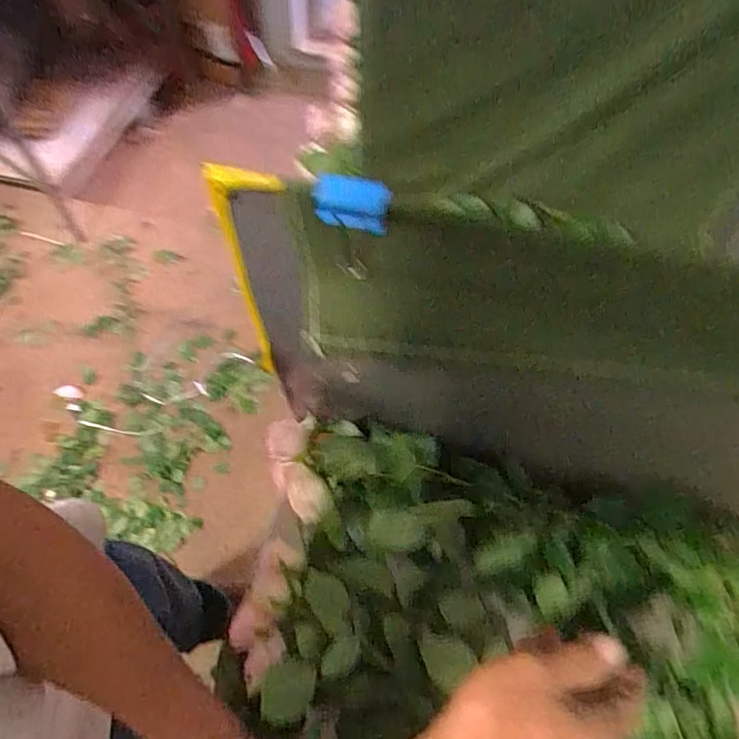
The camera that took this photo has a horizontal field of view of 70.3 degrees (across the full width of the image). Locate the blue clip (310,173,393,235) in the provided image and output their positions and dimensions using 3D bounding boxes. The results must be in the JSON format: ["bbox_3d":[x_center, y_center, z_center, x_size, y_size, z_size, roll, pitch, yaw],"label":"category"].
[{"bbox_3d":[-0.008,-0.078,0.243,0.033,0.024,0.017,0,61,-3],"label":"blue clip"}]

